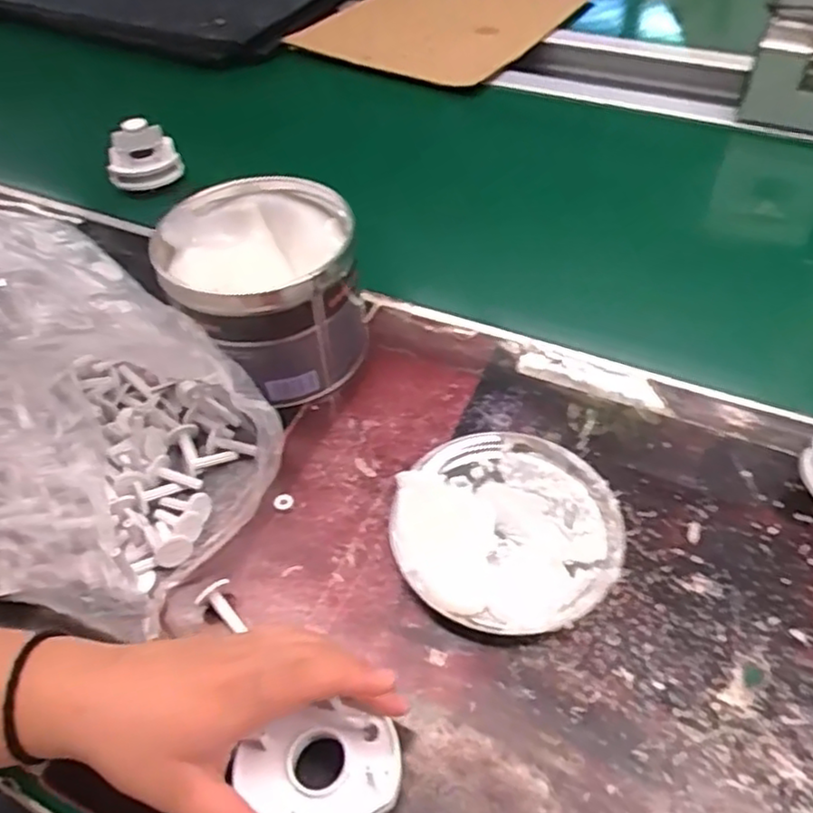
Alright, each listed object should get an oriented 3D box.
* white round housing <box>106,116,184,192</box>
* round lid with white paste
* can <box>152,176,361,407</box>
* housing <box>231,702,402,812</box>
[{"bbox_3d":[-0.262,-0.247,0.669,0.067,0.040,0.067,-1,49,2],"label":"white round housing"},{"bbox_3d":[0.056,0.068,0.397,0.126,0.016,0.126,-1,49,2],"label":"round lid with white paste"},{"bbox_3d":[-0.096,-0.079,0.477,0.121,0.100,0.128,-1,49,2],"label":"can"},{"bbox_3d":[-0.035,0.164,0.304,0.063,0.021,0.055,-30,54,-21],"label":"housing"}]

